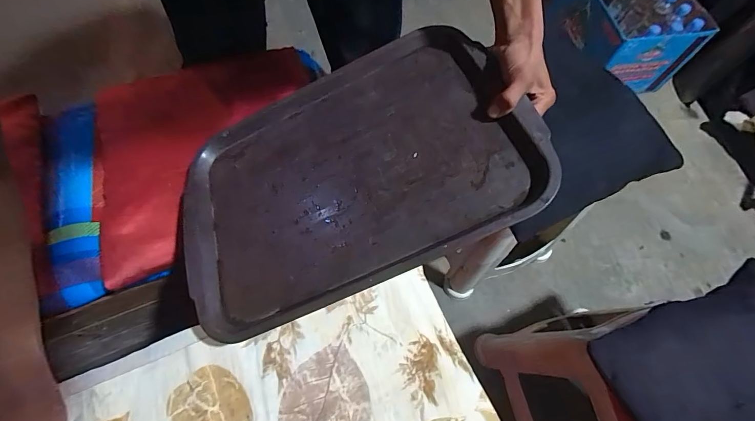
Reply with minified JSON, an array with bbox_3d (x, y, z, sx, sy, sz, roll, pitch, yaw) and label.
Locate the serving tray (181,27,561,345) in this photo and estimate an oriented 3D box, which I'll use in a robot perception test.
[{"bbox_3d":[-0.045,-0.049,0.424,0.418,0.023,0.301,-25,60,7],"label":"serving tray"}]

